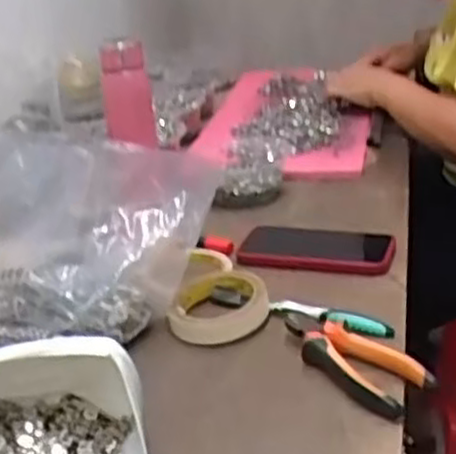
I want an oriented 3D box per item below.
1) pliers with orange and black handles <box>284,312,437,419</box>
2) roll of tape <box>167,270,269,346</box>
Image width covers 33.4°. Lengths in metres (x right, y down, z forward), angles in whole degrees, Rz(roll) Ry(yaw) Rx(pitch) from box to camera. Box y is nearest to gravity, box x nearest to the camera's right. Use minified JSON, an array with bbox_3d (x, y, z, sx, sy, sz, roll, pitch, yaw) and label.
[{"bbox_3d":[0.099,0.108,0.651,0.058,0.024,0.159,-21,30,-30],"label":"pliers with orange and black handles"},{"bbox_3d":[-0.010,0.074,0.745,0.099,0.020,0.100,-4,26,2],"label":"roll of tape"}]

